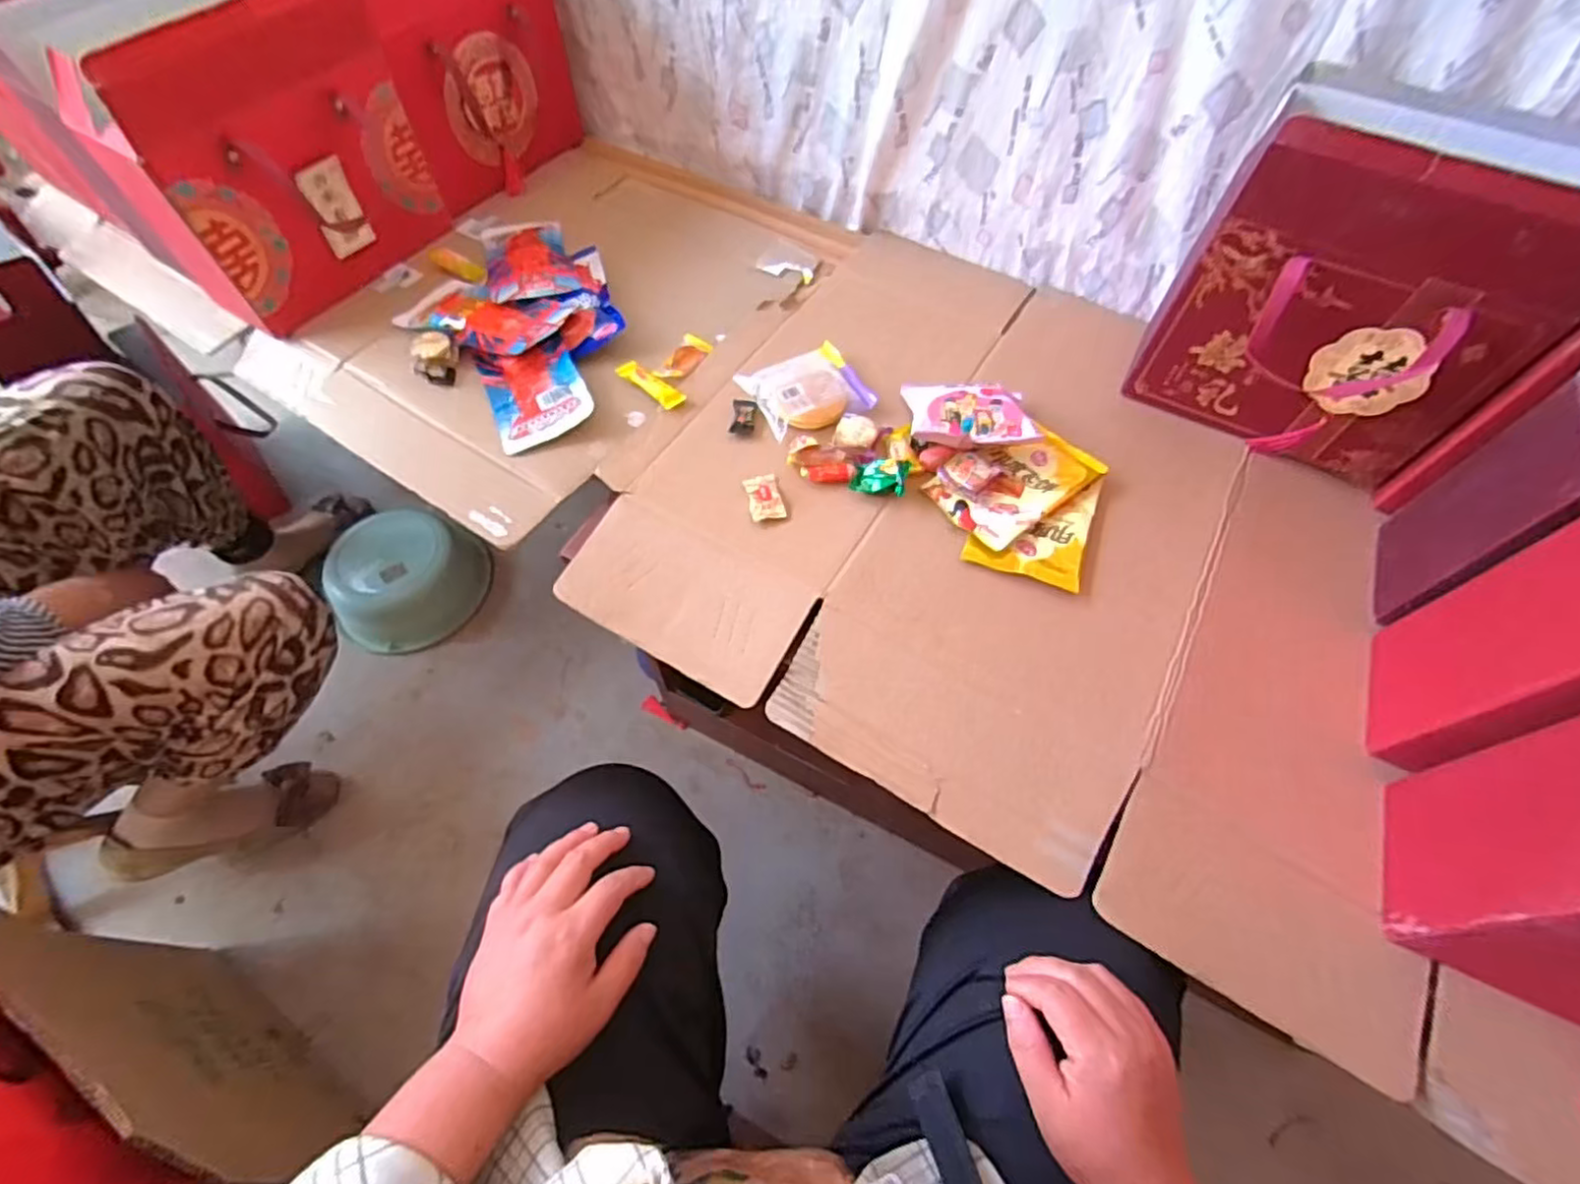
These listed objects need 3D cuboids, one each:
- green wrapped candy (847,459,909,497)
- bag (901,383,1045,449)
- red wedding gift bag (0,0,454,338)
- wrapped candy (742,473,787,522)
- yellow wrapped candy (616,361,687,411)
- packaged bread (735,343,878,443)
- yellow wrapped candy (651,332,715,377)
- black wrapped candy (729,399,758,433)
[{"bbox_3d":[0.086,-0.112,0.639,0.050,0.022,0.039,15,58,7],"label":"green wrapped candy"},{"bbox_3d":[0.174,-0.171,0.644,0.117,0.020,0.078,-7,62,-5],"label":"bag"},{"bbox_3d":[-0.549,-0.471,0.713,0.140,0.272,0.283,29,70,15],"label":"red wedding gift bag"},{"bbox_3d":[-0.025,-0.091,0.639,0.031,0.010,0.053,-11,59,-9],"label":"wrapped candy"},{"bbox_3d":[-0.146,-0.216,0.706,0.083,0.010,0.025,37,63,19],"label":"yellow wrapped candy"},{"bbox_3d":[0.019,-0.208,0.694,0.112,0.024,0.098,-24,62,-17],"label":"packaged bread"},{"bbox_3d":[-0.115,-0.253,0.728,0.033,0.009,0.071,25,60,13],"label":"yellow wrapped candy"},{"bbox_3d":[-0.048,-0.180,0.688,0.026,0.011,0.035,7,58,2],"label":"black wrapped candy"}]

